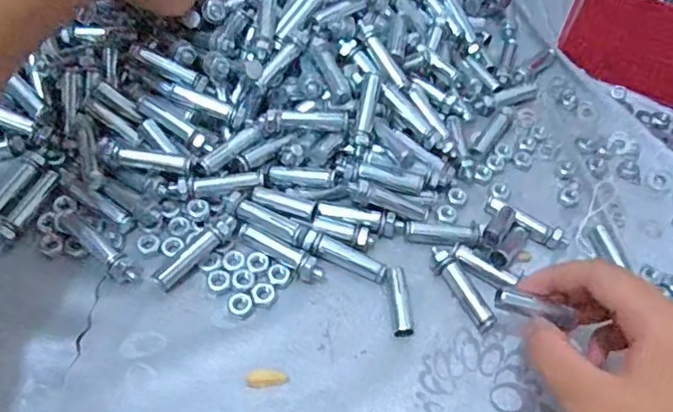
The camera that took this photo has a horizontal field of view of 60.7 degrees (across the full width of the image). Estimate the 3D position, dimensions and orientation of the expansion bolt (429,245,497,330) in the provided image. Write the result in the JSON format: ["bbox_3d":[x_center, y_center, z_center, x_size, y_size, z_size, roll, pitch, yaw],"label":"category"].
[{"bbox_3d":[0.073,0.047,0.333,0.013,0.010,0.054,-26,62,-24],"label":"expansion bolt"}]

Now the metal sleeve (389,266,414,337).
[{"bbox_3d":[0.037,0.054,0.325,0.012,0.011,0.041,3,54,-6],"label":"metal sleeve"}]

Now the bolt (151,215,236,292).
[{"bbox_3d":[-0.079,0.025,0.325,0.055,0.011,0.011,-39,70,-22],"label":"bolt"}]

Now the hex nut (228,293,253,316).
[{"bbox_3d":[-0.053,0.054,0.316,0.013,0.004,0.012,41,59,20],"label":"hex nut"}]

